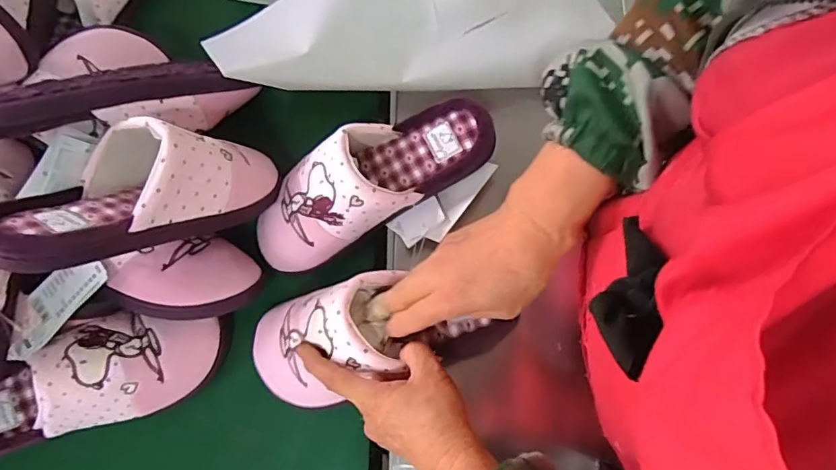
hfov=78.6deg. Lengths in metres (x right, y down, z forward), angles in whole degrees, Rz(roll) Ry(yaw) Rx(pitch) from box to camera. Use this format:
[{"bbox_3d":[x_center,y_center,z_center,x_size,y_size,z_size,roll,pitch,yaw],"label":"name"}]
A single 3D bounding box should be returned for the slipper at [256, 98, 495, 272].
[{"bbox_3d":[-0.043,-0.051,0.461,0.238,0.072,0.087,-32,77,-8],"label":"slipper"}]

